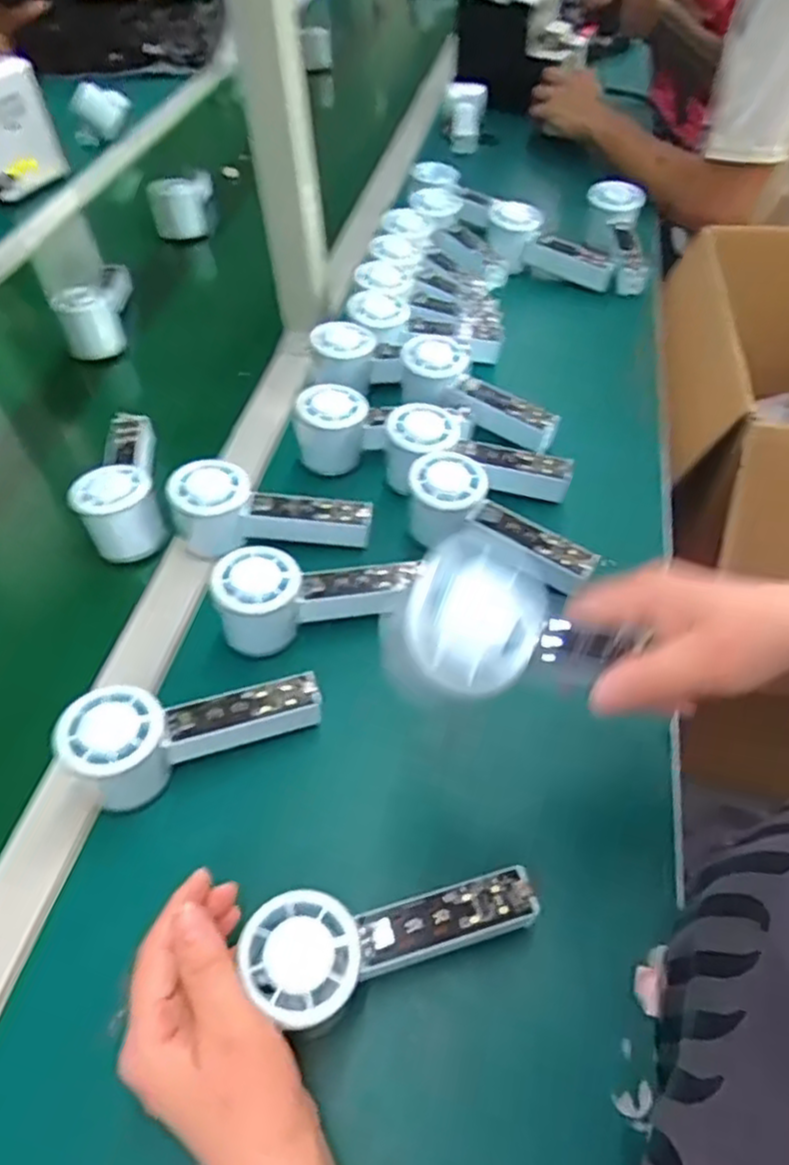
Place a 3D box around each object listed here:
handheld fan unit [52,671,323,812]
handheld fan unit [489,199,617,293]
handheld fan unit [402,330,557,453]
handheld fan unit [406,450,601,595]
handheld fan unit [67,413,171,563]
[{"bbox_3d":[-0.125,0.095,0.446,0.155,0.058,0.056,-9,50,-20],"label":"handheld fan unit"},{"bbox_3d":[0.179,-0.384,0.814,0.153,0.057,0.051,23,53,-5],"label":"handheld fan unit"},{"bbox_3d":[0.078,-0.175,0.658,0.158,0.055,0.059,31,57,5],"label":"handheld fan unit"},{"bbox_3d":[0.079,-0.042,0.552,0.154,0.054,0.055,29,57,7],"label":"handheld fan unit"},{"bbox_3d":[-0.231,-0.090,0.593,0.059,0.054,0.152,-14,52,-8],"label":"handheld fan unit"}]

